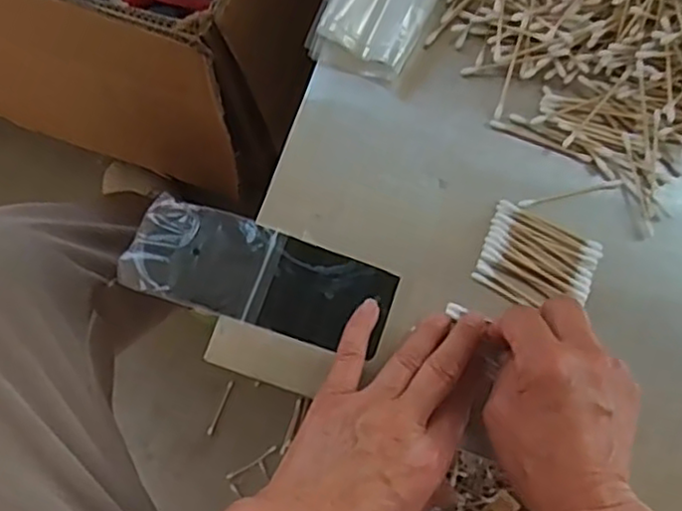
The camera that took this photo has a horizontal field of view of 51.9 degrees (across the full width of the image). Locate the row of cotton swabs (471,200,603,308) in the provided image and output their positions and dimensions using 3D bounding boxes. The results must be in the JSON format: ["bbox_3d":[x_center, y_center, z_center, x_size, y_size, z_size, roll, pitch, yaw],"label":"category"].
[{"bbox_3d":[0.126,0.004,0.453,0.073,0.007,0.056,26,78,5],"label":"row of cotton swabs"}]

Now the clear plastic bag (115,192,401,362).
[{"bbox_3d":[-0.053,0.013,0.453,0.171,0.011,0.064,18,78,4],"label":"clear plastic bag"}]

